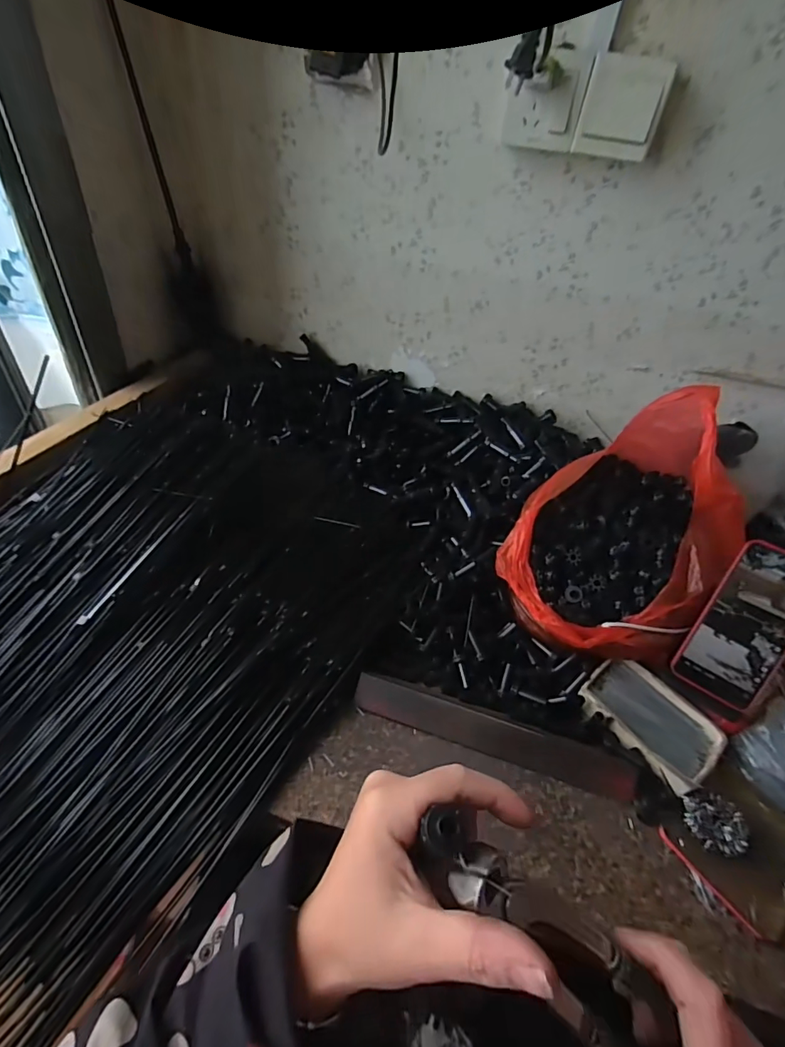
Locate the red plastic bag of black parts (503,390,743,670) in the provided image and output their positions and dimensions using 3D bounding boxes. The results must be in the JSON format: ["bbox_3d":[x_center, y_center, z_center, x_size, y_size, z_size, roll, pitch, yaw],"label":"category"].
[{"bbox_3d":[0.270,0.012,0.534,0.261,0.233,0.208,-20,48,-28],"label":"red plastic bag of black parts"}]

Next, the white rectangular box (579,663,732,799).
[{"bbox_3d":[0.271,0.205,0.492,0.087,0.022,0.125,-28,52,-33],"label":"white rectangular box"}]

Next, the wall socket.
[{"bbox_3d":[0.178,-0.491,0.544,0.084,0.078,0.041,14,42,7],"label":"wall socket"}]

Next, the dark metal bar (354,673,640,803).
[{"bbox_3d":[0.100,0.209,0.470,0.280,0.019,0.038,14,42,8],"label":"dark metal bar"}]

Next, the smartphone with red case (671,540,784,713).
[{"bbox_3d":[0.361,0.102,0.471,0.077,0.160,0.006,29,9,28],"label":"smartphone with red case"}]

